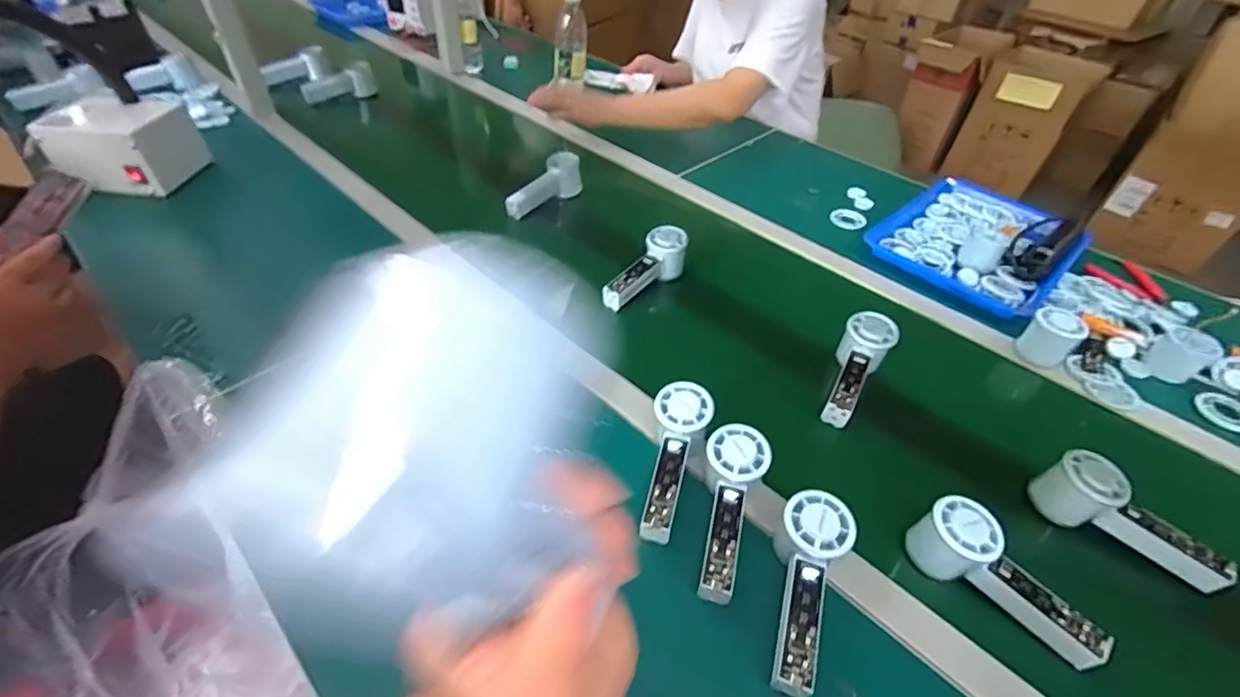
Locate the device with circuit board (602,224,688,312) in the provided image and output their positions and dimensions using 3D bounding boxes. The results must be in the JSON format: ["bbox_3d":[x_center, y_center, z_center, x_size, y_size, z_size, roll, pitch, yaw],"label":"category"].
[{"bbox_3d":[0.033,-0.106,0.764,0.050,0.066,0.154,35,67,29],"label":"device with circuit board"}]

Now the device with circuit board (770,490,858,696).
[{"bbox_3d":[0.152,0.199,0.448,0.054,0.054,0.155,16,61,12],"label":"device with circuit board"}]

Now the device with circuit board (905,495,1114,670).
[{"bbox_3d":[0.330,0.194,0.460,0.147,0.063,0.049,33,50,27],"label":"device with circuit board"}]

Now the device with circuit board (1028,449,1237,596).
[{"bbox_3d":[0.479,0.161,0.503,0.152,0.057,0.046,35,51,28],"label":"device with circuit board"}]

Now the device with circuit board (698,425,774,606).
[{"bbox_3d":[0.097,0.148,0.492,0.057,0.050,0.158,13,60,9],"label":"device with circuit board"}]

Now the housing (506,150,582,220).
[{"bbox_3d":[-0.130,-0.269,0.914,0.052,0.061,0.146,36,67,29],"label":"housing"}]

